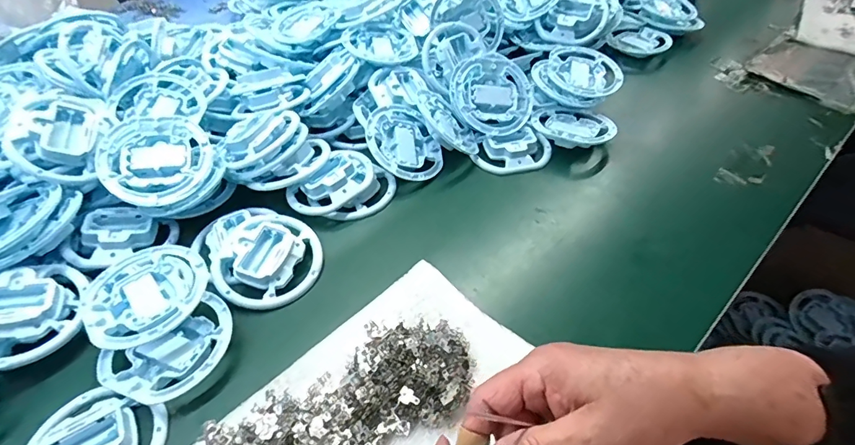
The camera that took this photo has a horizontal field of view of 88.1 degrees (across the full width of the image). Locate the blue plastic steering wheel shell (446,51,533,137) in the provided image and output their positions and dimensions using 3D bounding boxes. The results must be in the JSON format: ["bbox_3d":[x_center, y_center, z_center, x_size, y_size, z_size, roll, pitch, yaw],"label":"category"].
[{"bbox_3d":[0.081,-0.164,0.570,0.101,0.020,0.108,2,83,-13],"label":"blue plastic steering wheel shell"}]

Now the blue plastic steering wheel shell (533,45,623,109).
[{"bbox_3d":[0.205,-0.202,0.604,0.109,0.015,0.099,31,64,18],"label":"blue plastic steering wheel shell"}]

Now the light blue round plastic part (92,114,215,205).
[{"bbox_3d":[-0.297,-0.074,0.478,0.117,0.017,0.106,39,64,7],"label":"light blue round plastic part"}]

